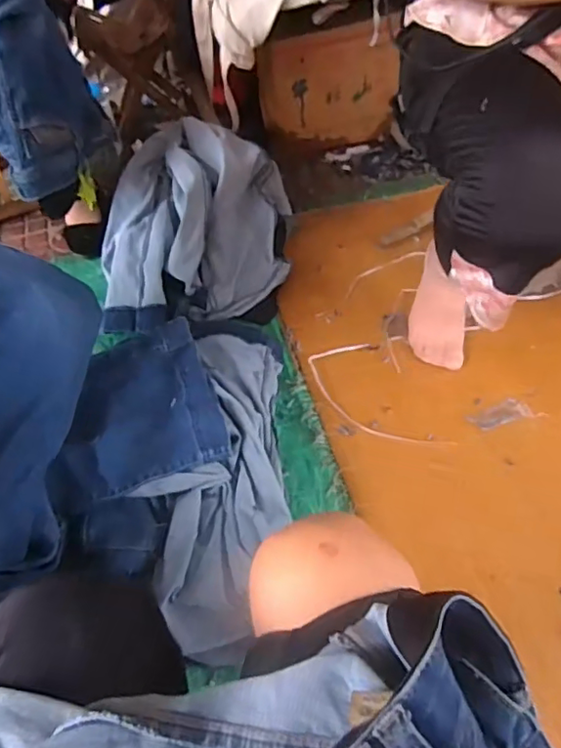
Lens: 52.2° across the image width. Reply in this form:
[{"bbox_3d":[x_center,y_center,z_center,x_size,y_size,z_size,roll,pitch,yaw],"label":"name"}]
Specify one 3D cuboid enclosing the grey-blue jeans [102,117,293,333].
[{"bbox_3d":[-0.167,-0.274,1.034,0.344,0.195,0.344,-2,51,4],"label":"grey-blue jeans"}]

